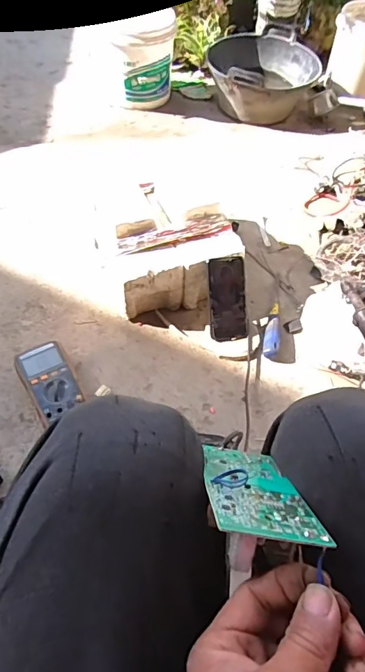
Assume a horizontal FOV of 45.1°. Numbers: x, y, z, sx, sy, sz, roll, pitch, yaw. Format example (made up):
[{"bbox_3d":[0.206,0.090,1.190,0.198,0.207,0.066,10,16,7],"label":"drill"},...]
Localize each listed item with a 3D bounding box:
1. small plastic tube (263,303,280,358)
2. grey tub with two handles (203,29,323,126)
[{"bbox_3d":[0.187,-0.013,0.920,0.030,0.033,0.141,10,53,3],"label":"small plastic tube"},{"bbox_3d":[0.272,-0.895,1.516,0.363,0.195,0.339,2,53,-3],"label":"grey tub with two handles"}]

